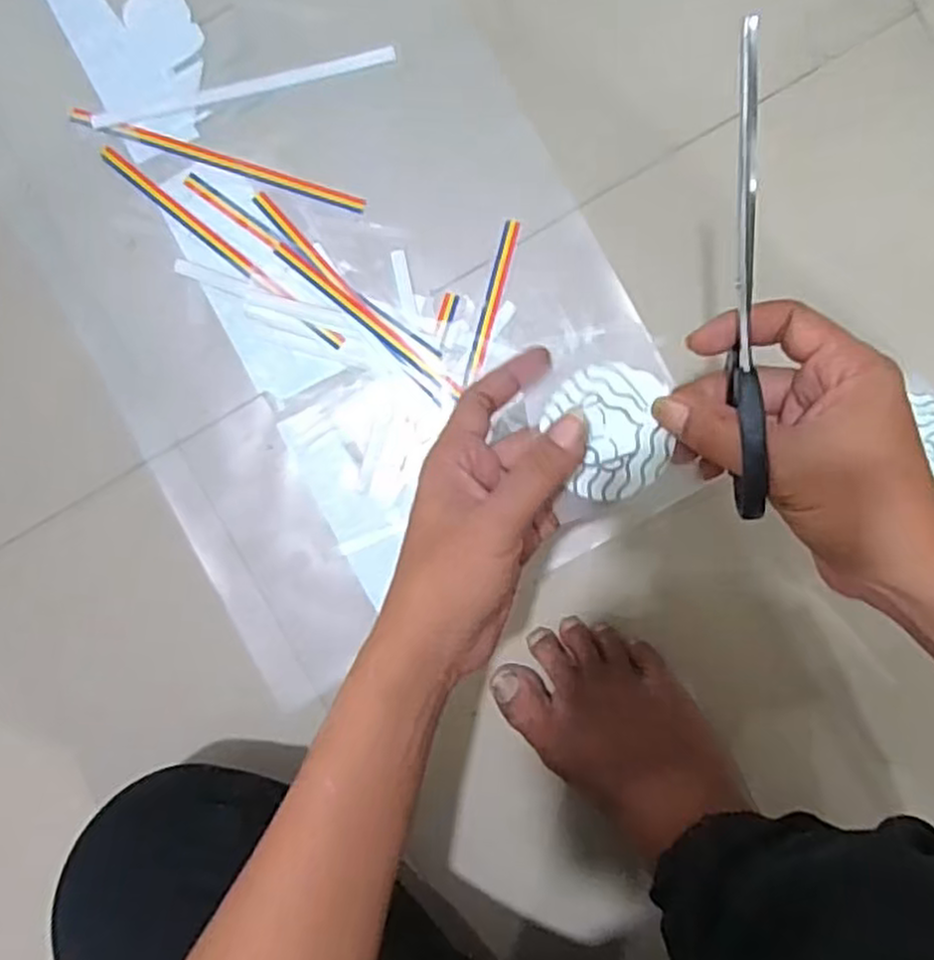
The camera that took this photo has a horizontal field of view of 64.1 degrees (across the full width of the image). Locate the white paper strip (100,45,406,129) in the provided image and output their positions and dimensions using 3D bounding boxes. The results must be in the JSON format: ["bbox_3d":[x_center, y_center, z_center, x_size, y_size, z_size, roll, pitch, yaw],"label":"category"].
[{"bbox_3d":[-0.160,-0.280,0.533,0.220,0.008,0.013,-11,91,3],"label":"white paper strip"}]

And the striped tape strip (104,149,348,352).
[{"bbox_3d":[-0.175,-0.167,0.535,0.220,0.004,0.010,39,92,1],"label":"striped tape strip"}]

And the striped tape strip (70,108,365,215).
[{"bbox_3d":[-0.178,-0.229,0.536,0.218,0.004,0.011,18,92,2],"label":"striped tape strip"}]

